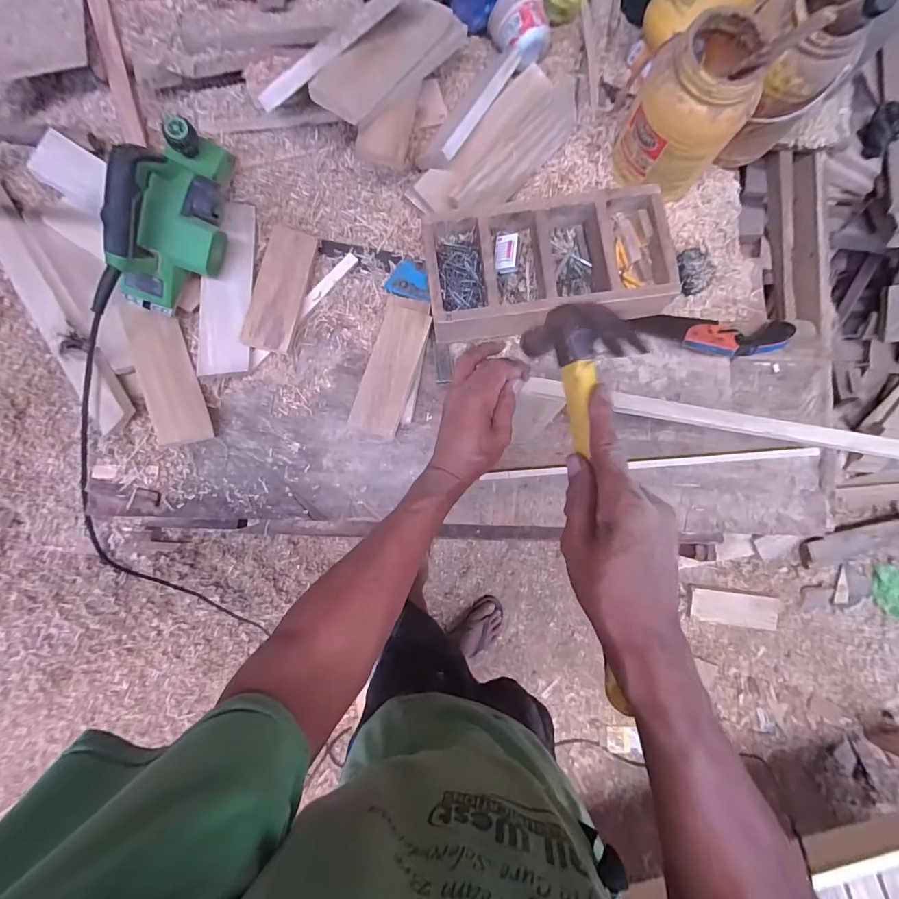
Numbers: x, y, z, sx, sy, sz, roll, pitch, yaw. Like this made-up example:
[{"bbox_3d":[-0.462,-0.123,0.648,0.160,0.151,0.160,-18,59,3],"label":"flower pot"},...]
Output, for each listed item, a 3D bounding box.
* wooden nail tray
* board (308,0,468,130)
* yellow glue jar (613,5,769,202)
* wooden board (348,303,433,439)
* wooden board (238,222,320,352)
[{"bbox_3d":[0.152,-0.283,0.655,0.367,0.092,0.200,-8,79,-2],"label":"wooden nail tray"},{"bbox_3d":[-0.083,-0.583,0.610,0.084,0.015,0.286,44,72,-25],"label":"board"},{"bbox_3d":[0.365,-0.508,0.624,0.135,0.197,0.136,0,79,0],"label":"yellow glue jar"},{"bbox_3d":[-0.093,-0.125,0.646,0.075,0.012,0.203,16,83,-2],"label":"wooden board"},{"bbox_3d":[-0.272,-0.260,0.658,0.072,0.020,0.207,13,81,-16],"label":"wooden board"}]

